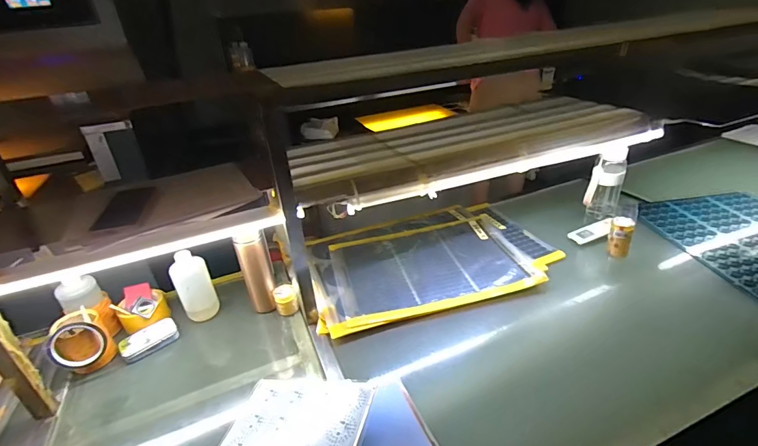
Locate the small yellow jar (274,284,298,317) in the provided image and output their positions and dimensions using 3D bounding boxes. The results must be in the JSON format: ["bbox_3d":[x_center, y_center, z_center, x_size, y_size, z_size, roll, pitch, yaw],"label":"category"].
[{"bbox_3d":[-0.211,0.177,0.917,0.050,0.054,0.054,-4,29,2],"label":"small yellow jar"}]

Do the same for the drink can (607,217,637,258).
[{"bbox_3d":[0.611,0.041,1.016,0.052,0.100,0.052,15,35,31],"label":"drink can"}]

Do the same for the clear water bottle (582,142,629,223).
[{"bbox_3d":[0.648,-0.112,1.145,0.088,0.219,0.068,14,35,30],"label":"clear water bottle"}]

